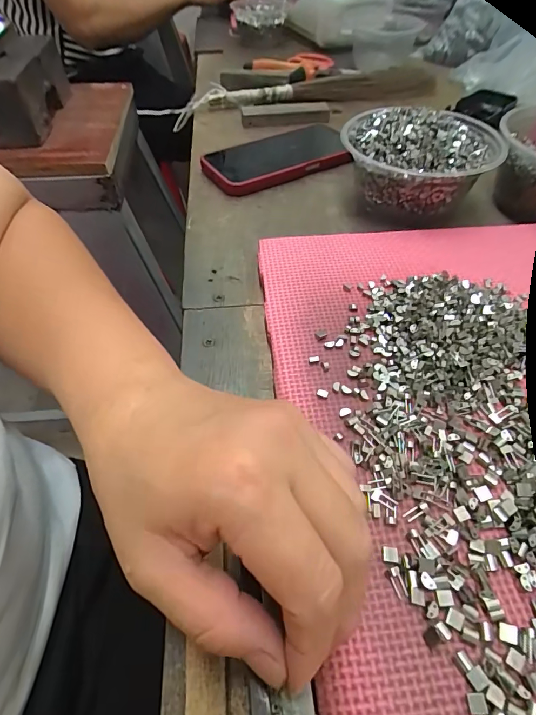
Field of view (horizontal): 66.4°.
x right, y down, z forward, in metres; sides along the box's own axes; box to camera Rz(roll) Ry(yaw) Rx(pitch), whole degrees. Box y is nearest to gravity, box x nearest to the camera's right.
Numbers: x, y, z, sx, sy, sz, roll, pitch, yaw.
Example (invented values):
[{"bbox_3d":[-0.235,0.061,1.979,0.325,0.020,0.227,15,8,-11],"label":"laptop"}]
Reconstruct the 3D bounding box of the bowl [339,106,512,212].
[{"bbox_3d":[0.135,-0.180,0.373,0.135,0.065,0.120,13,52,11],"label":"bowl"}]

